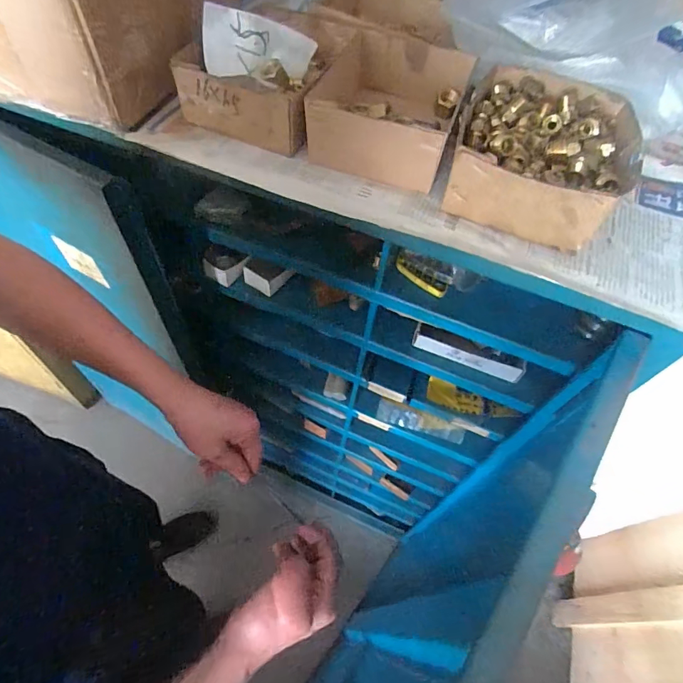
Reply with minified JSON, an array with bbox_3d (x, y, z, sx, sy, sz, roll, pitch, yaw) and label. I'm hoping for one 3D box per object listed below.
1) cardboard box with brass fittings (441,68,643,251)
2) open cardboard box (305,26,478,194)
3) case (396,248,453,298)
[{"bbox_3d":[0.175,-0.164,0.371,0.139,0.056,0.177,21,57,9],"label":"cardboard box with brass fittings"},{"bbox_3d":[0.045,-0.218,0.399,0.138,0.058,0.157,17,57,7],"label":"open cardboard box"},{"bbox_3d":[0.091,-0.079,0.481,0.068,0.023,0.026,38,61,19],"label":"case"}]

